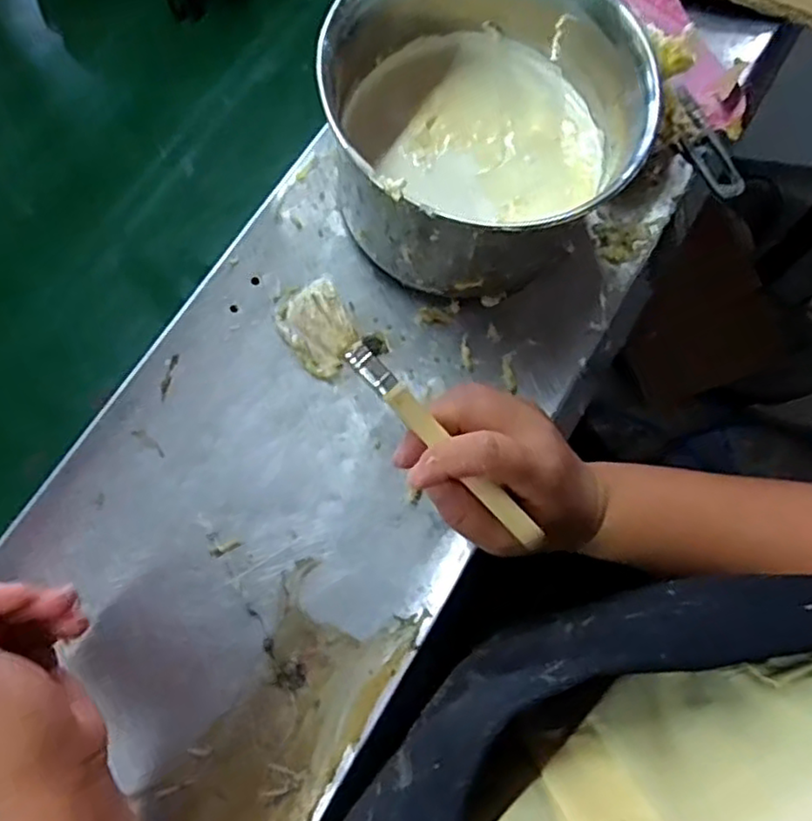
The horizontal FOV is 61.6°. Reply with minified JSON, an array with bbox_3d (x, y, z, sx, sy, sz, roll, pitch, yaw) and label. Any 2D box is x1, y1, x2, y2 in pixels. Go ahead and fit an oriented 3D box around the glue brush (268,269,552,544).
[{"bbox_3d":[0.003,0.004,0.317,0.158,0.013,0.031,46,76,-2],"label":"glue brush"}]

